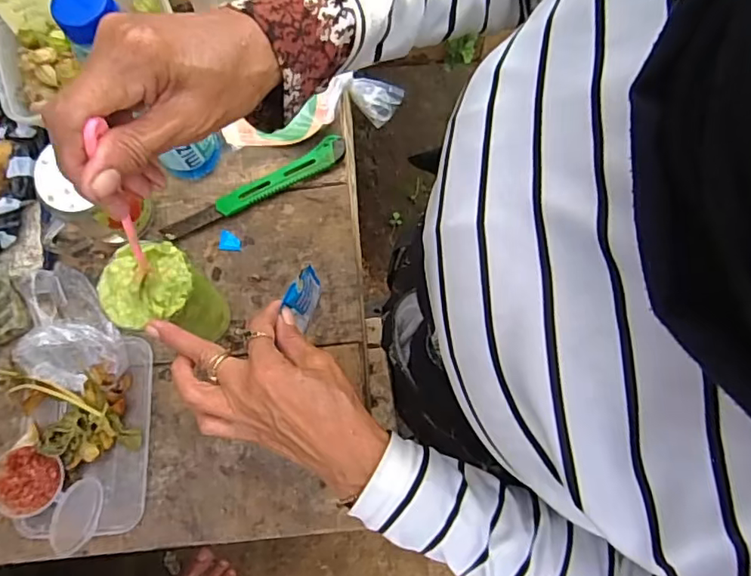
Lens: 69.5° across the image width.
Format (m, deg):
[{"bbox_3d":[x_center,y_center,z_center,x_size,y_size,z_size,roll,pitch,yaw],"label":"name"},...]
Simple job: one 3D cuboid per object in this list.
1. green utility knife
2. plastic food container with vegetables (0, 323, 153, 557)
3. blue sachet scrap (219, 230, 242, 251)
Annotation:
[{"bbox_3d":[-0.116,-0.096,0.538,0.196,0.016,0.032,-32,78,-7],"label":"green utility knife"},{"bbox_3d":[-0.276,0.127,0.469,0.140,0.042,0.187,-4,76,-1],"label":"plastic food container with vegetables"},{"bbox_3d":[-0.143,-0.047,0.532,0.022,0.004,0.020,5,76,1],"label":"blue sachet scrap"}]

